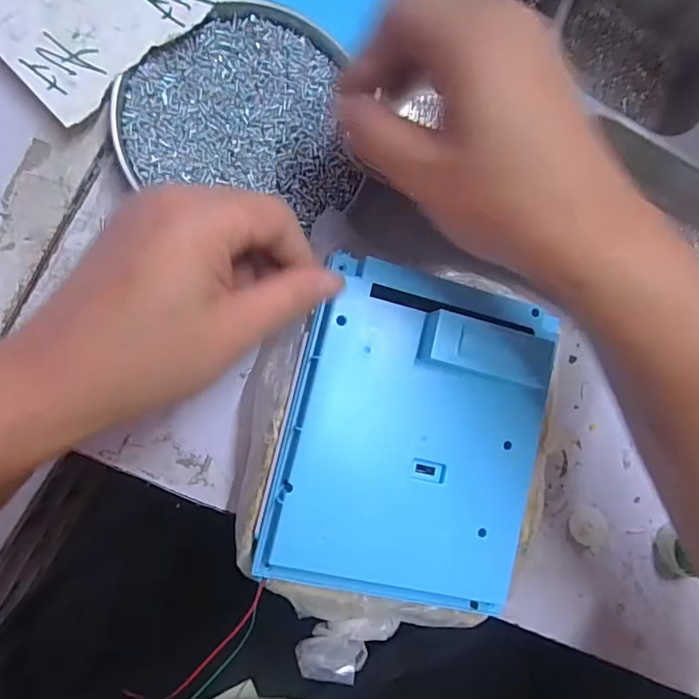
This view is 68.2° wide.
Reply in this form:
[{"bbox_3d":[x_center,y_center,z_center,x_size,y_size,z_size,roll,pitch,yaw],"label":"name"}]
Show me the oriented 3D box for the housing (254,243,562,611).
[{"bbox_3d":[0.035,0.041,0.247,0.124,0.024,0.153,14,84,-7],"label":"housing"}]

